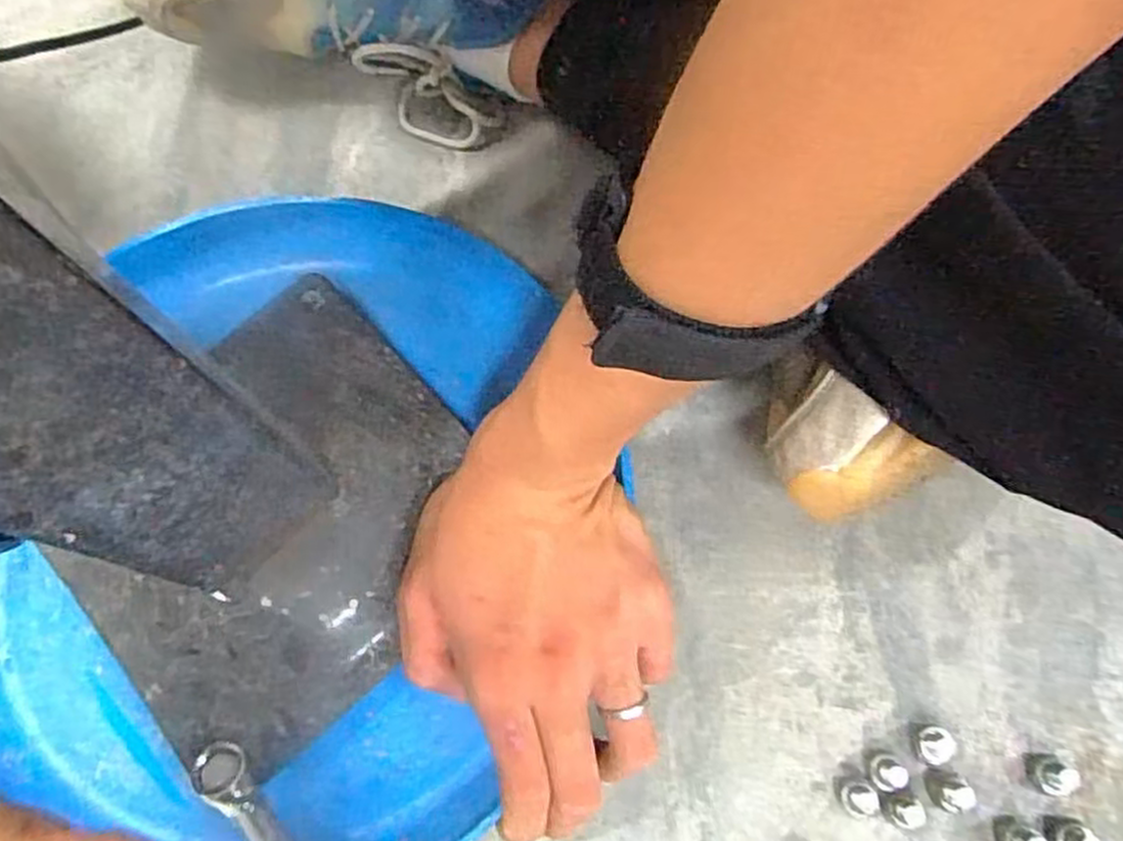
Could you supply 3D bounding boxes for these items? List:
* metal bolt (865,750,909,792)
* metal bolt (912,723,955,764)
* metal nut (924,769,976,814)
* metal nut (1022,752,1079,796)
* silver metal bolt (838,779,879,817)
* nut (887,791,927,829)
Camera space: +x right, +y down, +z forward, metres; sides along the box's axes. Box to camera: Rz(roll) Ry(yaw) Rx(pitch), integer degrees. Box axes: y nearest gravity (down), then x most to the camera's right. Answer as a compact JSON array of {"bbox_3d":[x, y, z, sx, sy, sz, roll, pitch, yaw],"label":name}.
[{"bbox_3d":[0.126,0.136,0.299,0.013,0.013,0.014,0,73,1],"label":"metal bolt"},{"bbox_3d":[0.147,0.128,0.306,0.015,0.008,0.014,0,73,1],"label":"metal bolt"},{"bbox_3d":[0.149,0.143,0.298,0.013,0.012,0.014,9,73,4],"label":"metal nut"},{"bbox_3d":[0.189,0.137,0.299,0.013,0.014,0.014,6,73,3],"label":"metal nut"},{"bbox_3d":[0.115,0.146,0.300,0.013,0.008,0.012,0,73,1],"label":"silver metal bolt"},{"bbox_3d":[0.130,0.148,0.296,0.013,0.011,0.012,0,73,1],"label":"nut"}]

